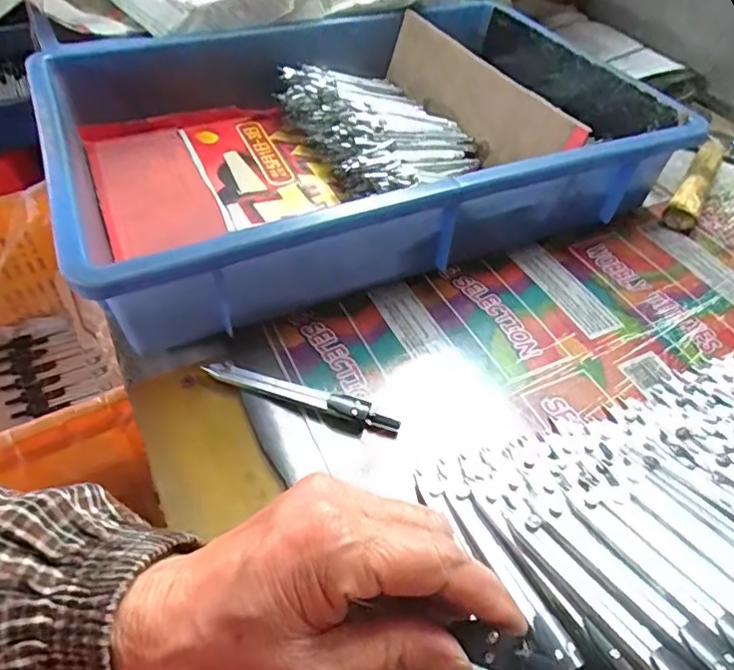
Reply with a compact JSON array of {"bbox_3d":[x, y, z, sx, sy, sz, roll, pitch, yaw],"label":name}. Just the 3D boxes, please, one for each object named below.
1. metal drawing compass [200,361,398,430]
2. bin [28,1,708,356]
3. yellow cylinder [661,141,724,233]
[{"bbox_3d":[-0.037,0.034,0.316,0.113,0.011,0.012,15,49,11],"label":"metal drawing compass"},{"bbox_3d":[-0.015,-0.162,0.450,0.425,0.084,0.309,-18,51,-18],"label":"bin"},{"bbox_3d":[0.280,-0.128,0.473,0.022,0.021,0.128,29,53,22],"label":"yellow cylinder"}]

